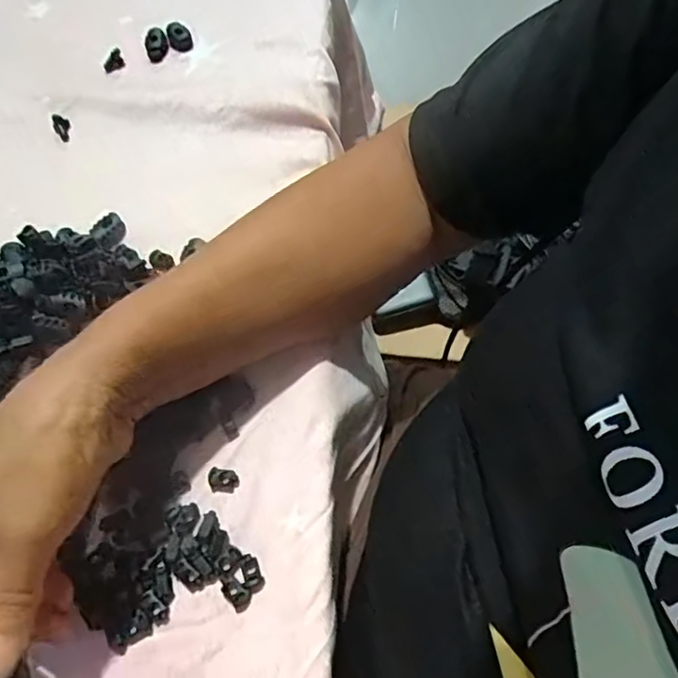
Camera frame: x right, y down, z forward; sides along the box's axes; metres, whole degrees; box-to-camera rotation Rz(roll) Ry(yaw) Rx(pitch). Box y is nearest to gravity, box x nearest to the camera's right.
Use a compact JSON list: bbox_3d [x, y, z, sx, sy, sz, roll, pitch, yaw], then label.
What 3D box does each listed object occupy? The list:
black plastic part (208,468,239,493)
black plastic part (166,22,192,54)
[{"bbox_3d":[-0.063,0.076,0.321,0.016,0.007,0.012,0,65,3],"label":"black plastic part"},{"bbox_3d":[-0.126,-0.239,0.467,0.017,0.015,0.021,-25,67,-9],"label":"black plastic part"}]

